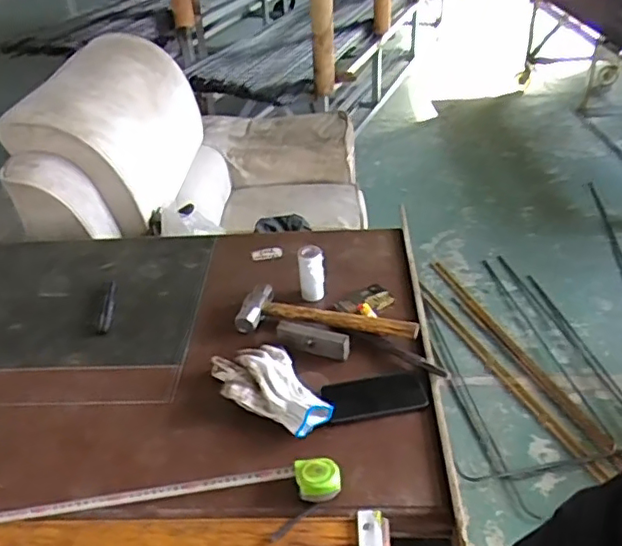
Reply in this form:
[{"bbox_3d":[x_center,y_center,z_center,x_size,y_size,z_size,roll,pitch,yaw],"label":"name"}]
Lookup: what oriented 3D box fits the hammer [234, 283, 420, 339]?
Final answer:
[{"bbox_3d":[0.026,0.081,1.038,0.312,0.031,0.085,10,38,17],"label":"hammer"}]

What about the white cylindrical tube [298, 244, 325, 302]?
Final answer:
[{"bbox_3d":[0.002,0.001,1.116,0.048,0.094,0.048,-3,36,2],"label":"white cylindrical tube"}]

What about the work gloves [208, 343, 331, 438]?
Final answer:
[{"bbox_3d":[-0.068,0.176,0.916,0.115,0.046,0.209,-23,40,-24],"label":"work gloves"}]

